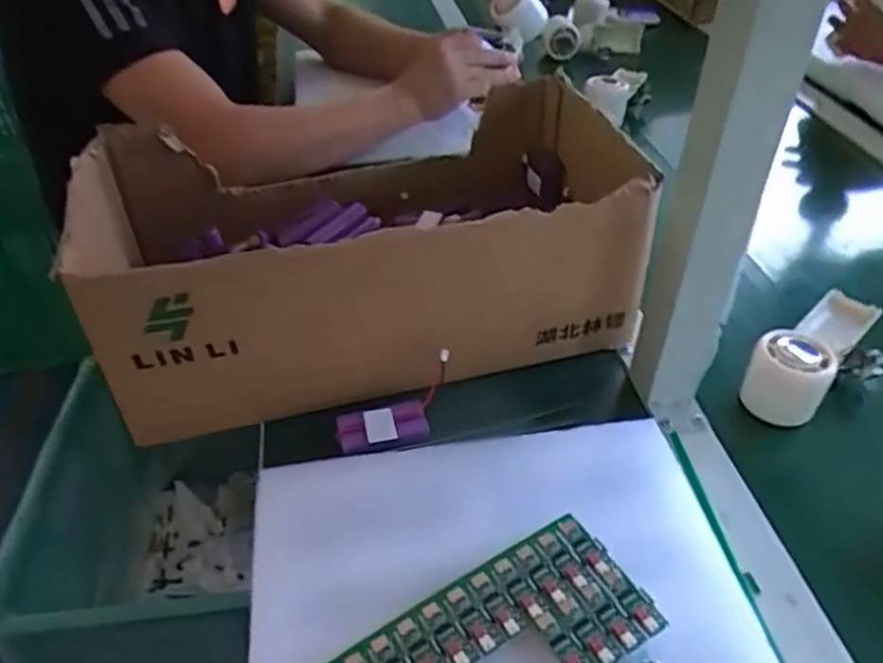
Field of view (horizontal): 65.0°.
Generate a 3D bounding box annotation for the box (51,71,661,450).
[{"bbox_3d":[-0.053,-0.085,0.587,0.438,0.155,0.267,-9,42,-9],"label":"box"}]

